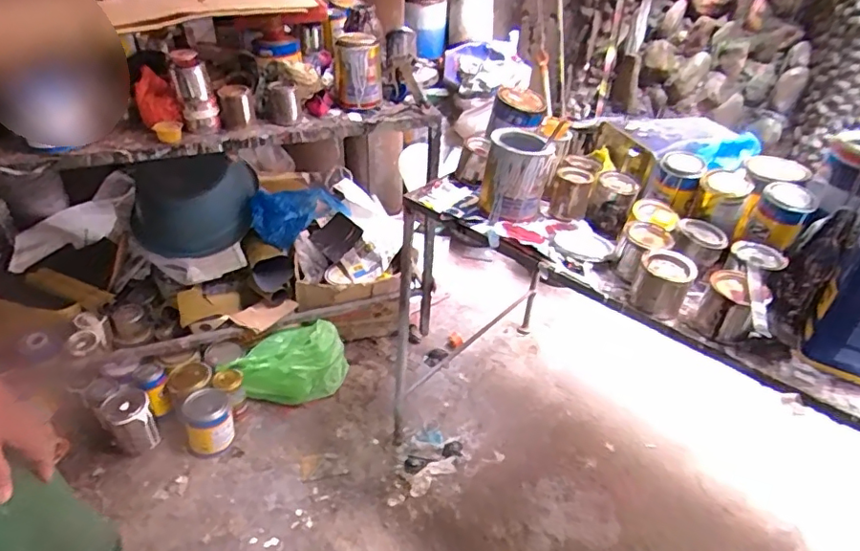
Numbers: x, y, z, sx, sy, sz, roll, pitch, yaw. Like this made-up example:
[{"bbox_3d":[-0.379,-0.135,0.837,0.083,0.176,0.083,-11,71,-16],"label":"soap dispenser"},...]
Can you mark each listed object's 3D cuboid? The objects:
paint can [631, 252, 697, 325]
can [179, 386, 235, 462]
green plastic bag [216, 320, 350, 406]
[{"bbox_3d":[0.336,0.012,0.775,0.074,0.070,0.074,17,41,20],"label":"paint can"},{"bbox_3d":[-0.552,0.368,1.322,0.112,0.143,0.108,2,36,-2],"label":"can"},{"bbox_3d":[-0.386,0.242,1.465,0.311,0.195,0.149,-17,41,-26],"label":"green plastic bag"}]

